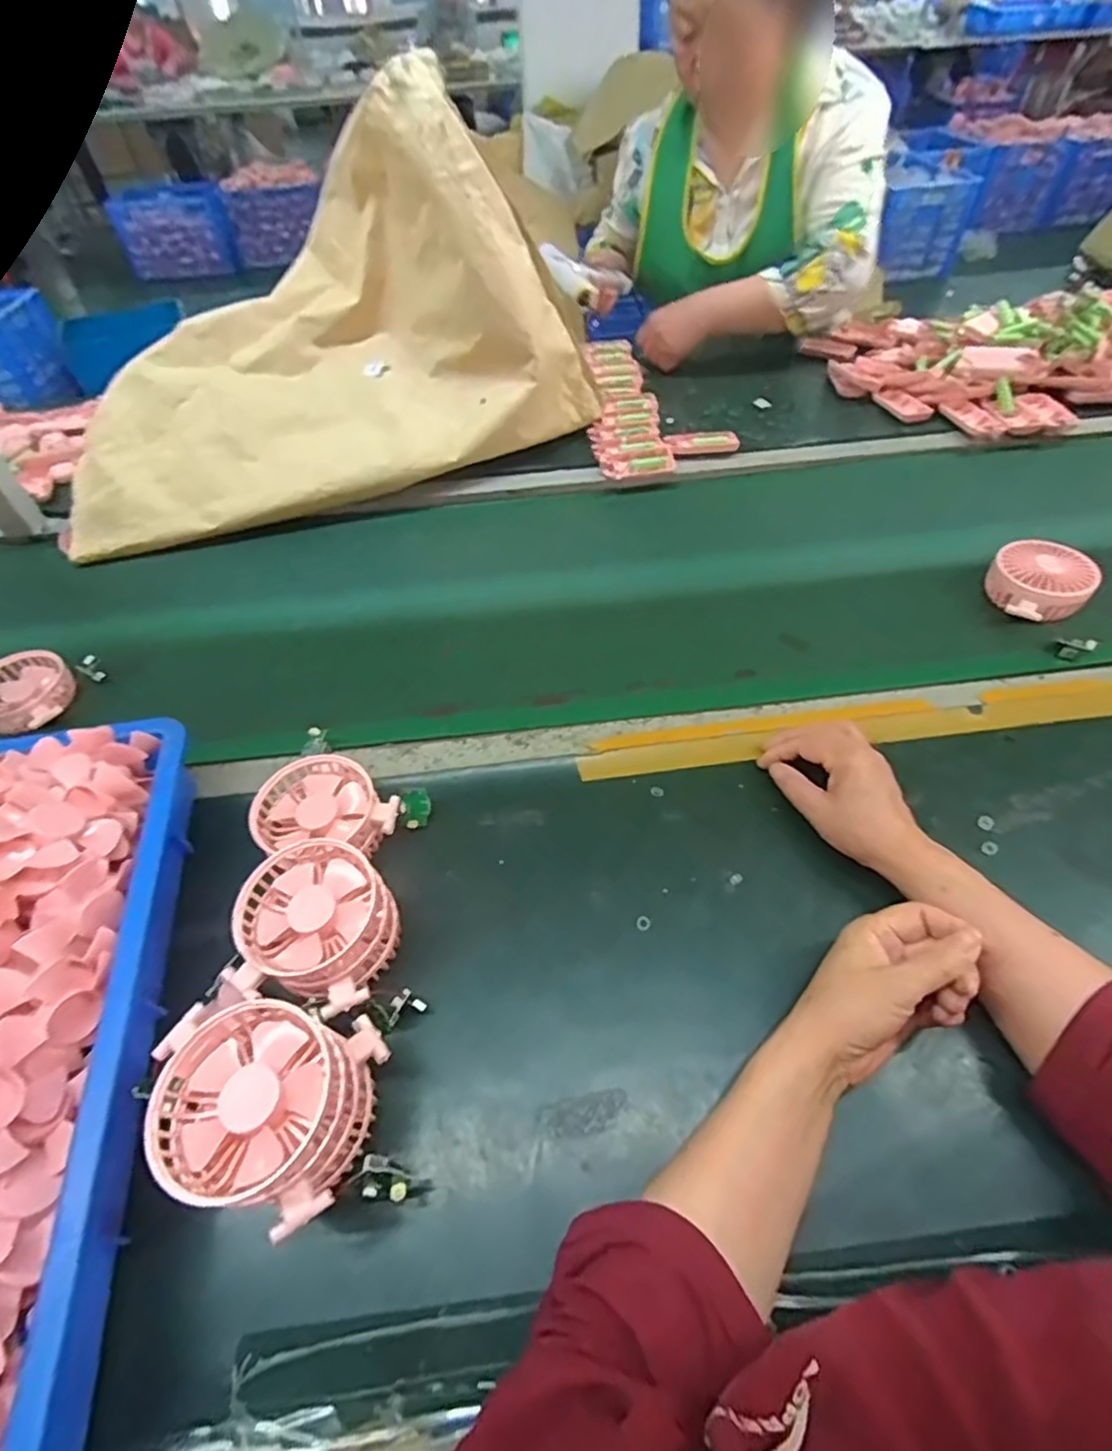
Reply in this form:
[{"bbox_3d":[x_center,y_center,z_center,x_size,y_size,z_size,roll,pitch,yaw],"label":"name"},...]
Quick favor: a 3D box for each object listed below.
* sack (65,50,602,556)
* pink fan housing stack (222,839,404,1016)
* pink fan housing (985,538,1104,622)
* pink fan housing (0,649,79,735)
[{"bbox_3d":[-0.321,-0.513,0.815,0.705,0.327,0.342,-19,52,-12],"label":"sack"},{"bbox_3d":[-0.161,0.141,0.435,0.094,0.074,0.102,8,51,10],"label":"pink fan housing stack"},{"bbox_3d":[0.484,-0.146,0.637,0.079,0.038,0.084,-8,50,-3],"label":"pink fan housing"},{"bbox_3d":[-0.518,-0.031,0.623,0.103,0.027,0.088,25,56,23],"label":"pink fan housing"}]

